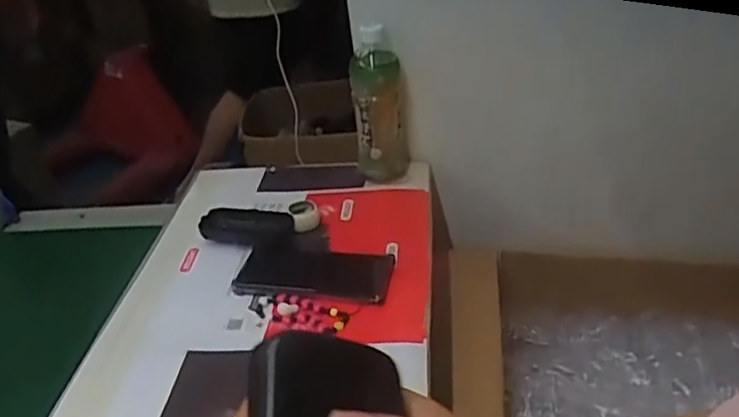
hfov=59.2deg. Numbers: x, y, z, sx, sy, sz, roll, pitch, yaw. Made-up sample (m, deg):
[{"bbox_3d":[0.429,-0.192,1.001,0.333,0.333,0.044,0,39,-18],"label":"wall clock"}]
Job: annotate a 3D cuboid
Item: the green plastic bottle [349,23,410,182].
[{"bbox_3d":[0.014,-0.123,0.833,0.068,0.199,0.075,-5,32,1],"label":"green plastic bottle"}]

